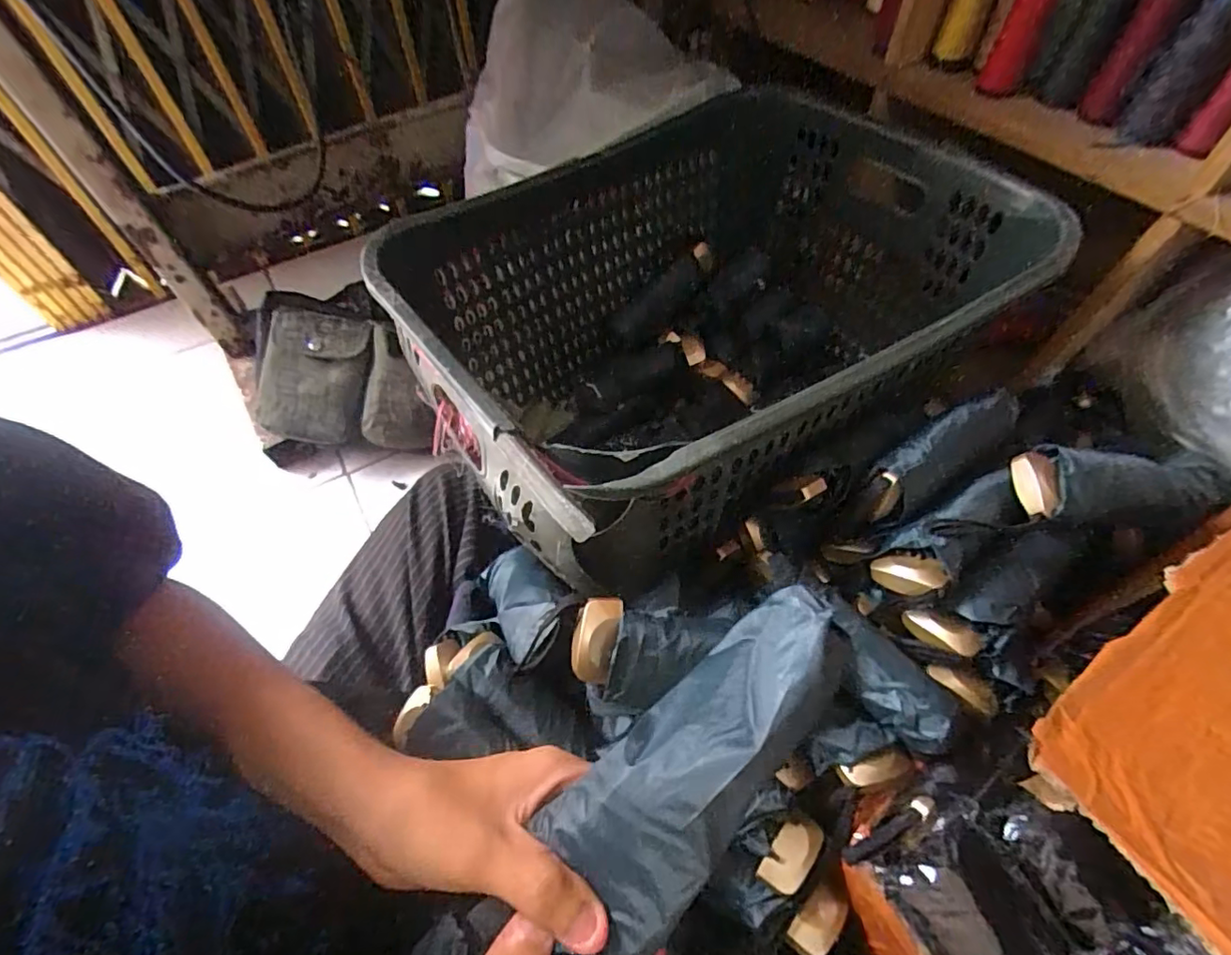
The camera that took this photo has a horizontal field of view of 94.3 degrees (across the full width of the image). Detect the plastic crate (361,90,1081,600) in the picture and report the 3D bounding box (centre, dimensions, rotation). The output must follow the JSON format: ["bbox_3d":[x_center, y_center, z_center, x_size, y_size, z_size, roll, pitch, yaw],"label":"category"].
[{"bbox_3d":[0.087,-0.149,0.619,0.558,0.267,0.405,-28,59,-16],"label":"plastic crate"}]

